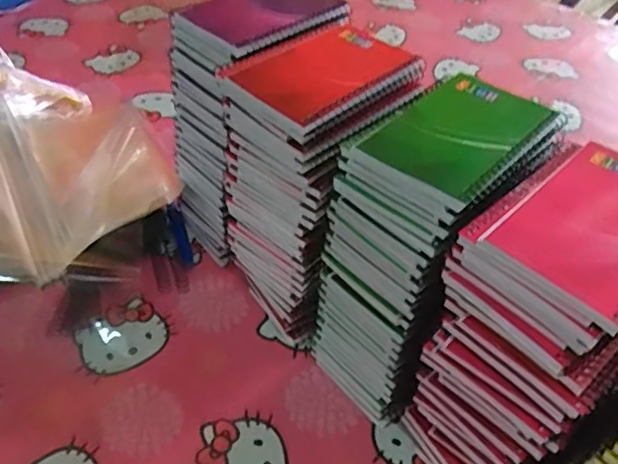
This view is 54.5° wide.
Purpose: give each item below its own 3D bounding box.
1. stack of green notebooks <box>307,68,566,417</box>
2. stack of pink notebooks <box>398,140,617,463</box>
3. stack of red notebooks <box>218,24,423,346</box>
[{"bbox_3d":[0.087,0.022,0.477,0.102,0.247,0.142,35,53,29],"label":"stack of green notebooks"},{"bbox_3d":[0.159,0.082,0.423,0.142,0.245,0.105,-31,54,-30],"label":"stack of pink notebooks"},{"bbox_3d":[0.006,-0.036,0.532,0.128,0.246,0.112,-32,54,-30],"label":"stack of red notebooks"}]

